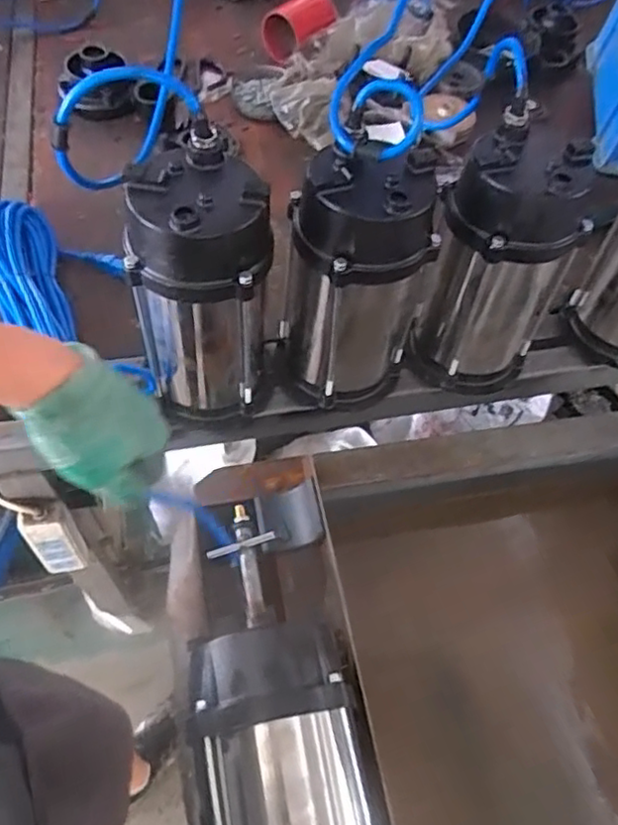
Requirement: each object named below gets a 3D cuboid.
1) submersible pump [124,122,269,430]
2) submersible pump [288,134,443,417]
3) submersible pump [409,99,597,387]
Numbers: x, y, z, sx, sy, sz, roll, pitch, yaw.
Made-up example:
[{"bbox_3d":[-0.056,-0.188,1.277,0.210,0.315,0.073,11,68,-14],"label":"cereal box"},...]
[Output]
[{"bbox_3d":[-0.101,-0.103,0.596,0.123,0.257,0.111,-3,59,-7],"label":"submersible pump"},{"bbox_3d":[0.047,-0.126,0.611,0.131,0.242,0.119,10,59,1],"label":"submersible pump"},{"bbox_3d":[0.187,-0.137,0.639,0.135,0.252,0.118,27,61,11],"label":"submersible pump"}]

